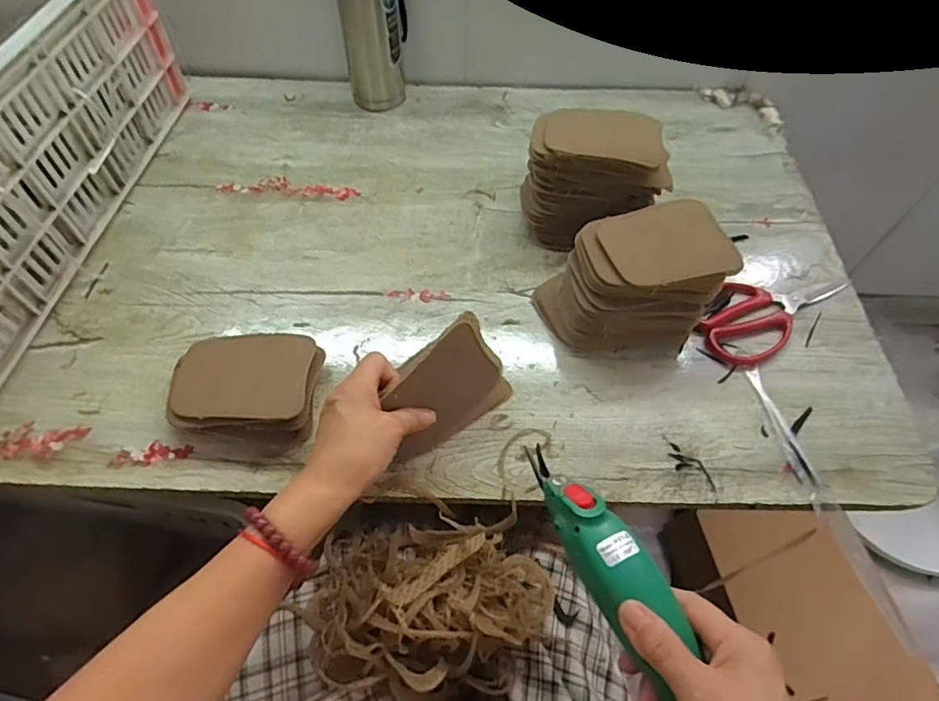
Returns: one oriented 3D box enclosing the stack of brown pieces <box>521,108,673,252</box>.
[{"bbox_3d":[0.133,-0.187,0.593,0.139,0.114,0.099,0,57,-1],"label":"stack of brown pieces"}]

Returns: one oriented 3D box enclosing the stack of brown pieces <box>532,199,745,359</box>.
[{"bbox_3d":[0.159,-0.064,0.518,0.156,0.101,0.099,-11,58,-9],"label":"stack of brown pieces"}]

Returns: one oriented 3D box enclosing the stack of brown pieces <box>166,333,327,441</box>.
[{"bbox_3d":[-0.198,0.032,0.477,0.123,0.043,0.086,3,57,0],"label":"stack of brown pieces"}]

